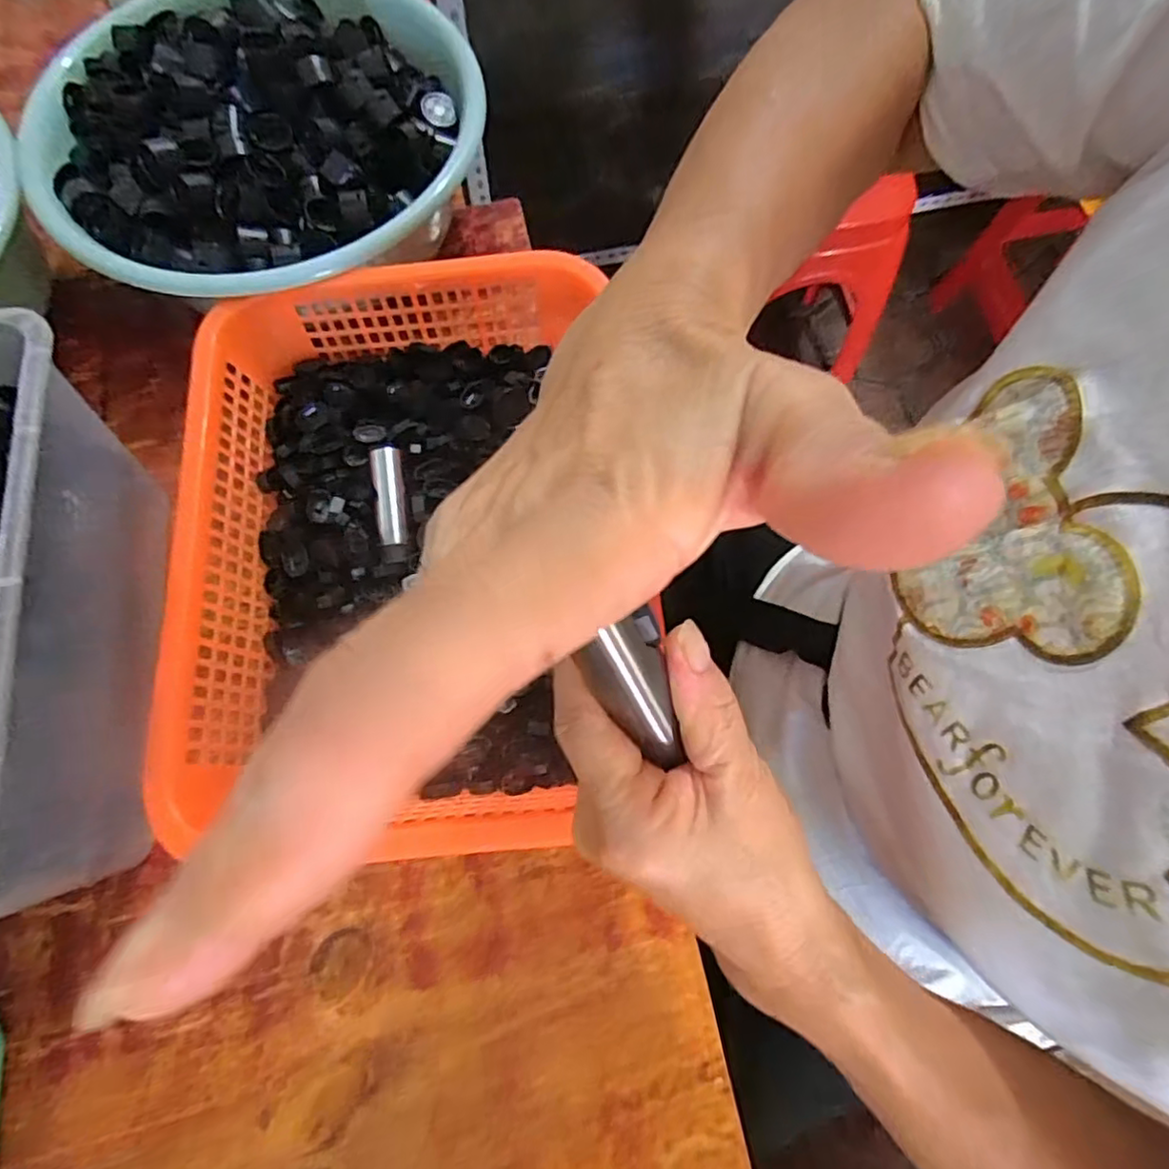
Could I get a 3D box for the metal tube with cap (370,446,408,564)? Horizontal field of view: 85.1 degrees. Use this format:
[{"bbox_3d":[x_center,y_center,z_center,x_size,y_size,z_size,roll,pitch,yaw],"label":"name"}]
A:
[{"bbox_3d":[-0.121,-0.050,0.394,0.018,0.012,0.073,-10,71,-4],"label":"metal tube with cap"}]

